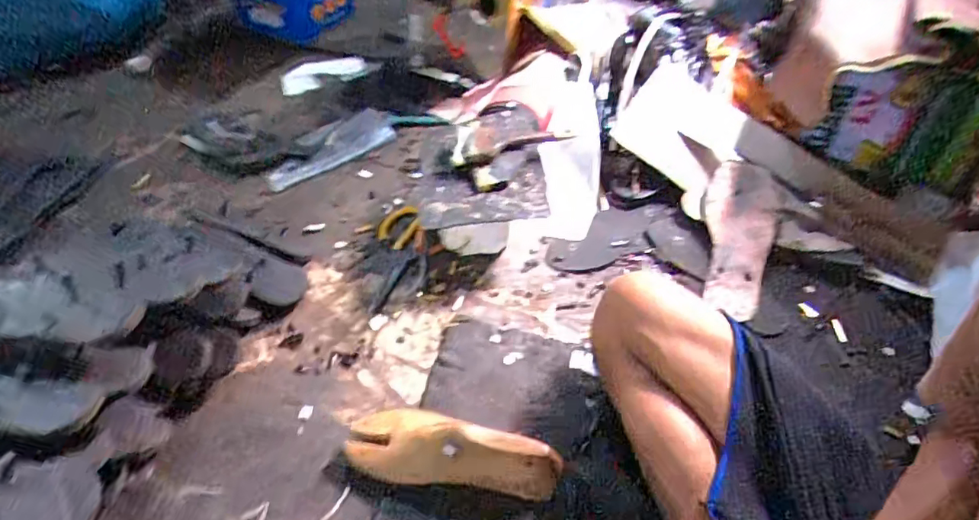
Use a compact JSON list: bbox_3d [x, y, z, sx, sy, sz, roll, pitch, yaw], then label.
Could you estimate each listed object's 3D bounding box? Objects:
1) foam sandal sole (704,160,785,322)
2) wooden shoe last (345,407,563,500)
[{"bbox_3d":[0.360,-0.033,0.767,0.100,0.021,0.248,12,66,14],"label":"foam sandal sole"},{"bbox_3d":[-0.041,0.198,0.562,0.231,0.072,0.079,11,48,12],"label":"wooden shoe last"}]

